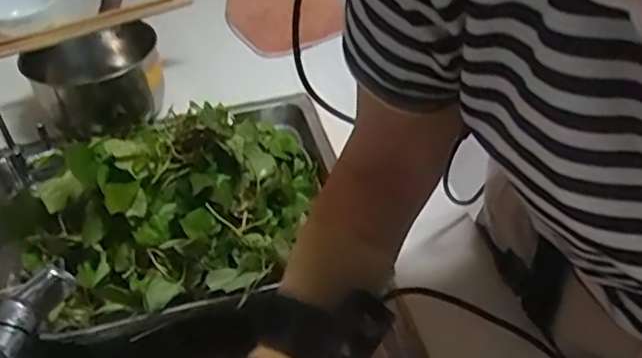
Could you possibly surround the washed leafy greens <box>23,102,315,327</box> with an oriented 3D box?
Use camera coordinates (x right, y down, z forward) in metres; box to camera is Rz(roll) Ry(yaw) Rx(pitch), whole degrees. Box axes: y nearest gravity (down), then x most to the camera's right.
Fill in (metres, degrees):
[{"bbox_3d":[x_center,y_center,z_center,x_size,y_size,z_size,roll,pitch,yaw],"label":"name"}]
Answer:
[{"bbox_3d":[-0.151,0.020,0.627,0.297,0.127,0.208,-15,43,-12],"label":"washed leafy greens"}]

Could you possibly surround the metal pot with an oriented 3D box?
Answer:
[{"bbox_3d":[-0.281,-0.135,0.768,0.146,0.095,0.149,-12,42,-10],"label":"metal pot"}]

